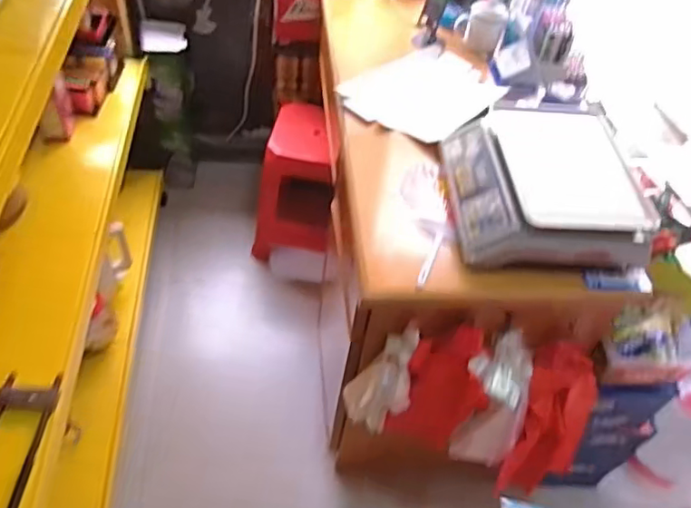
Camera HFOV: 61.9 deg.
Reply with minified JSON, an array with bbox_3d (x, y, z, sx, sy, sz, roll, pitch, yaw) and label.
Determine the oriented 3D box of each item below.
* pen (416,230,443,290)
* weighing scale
[{"bbox_3d":[0.148,0.008,1.002,0.017,0.009,0.144,20,50,11],"label":"pen"},{"bbox_3d":[0.358,-0.141,1.079,0.320,0.093,0.352,1,50,-6],"label":"weighing scale"}]

